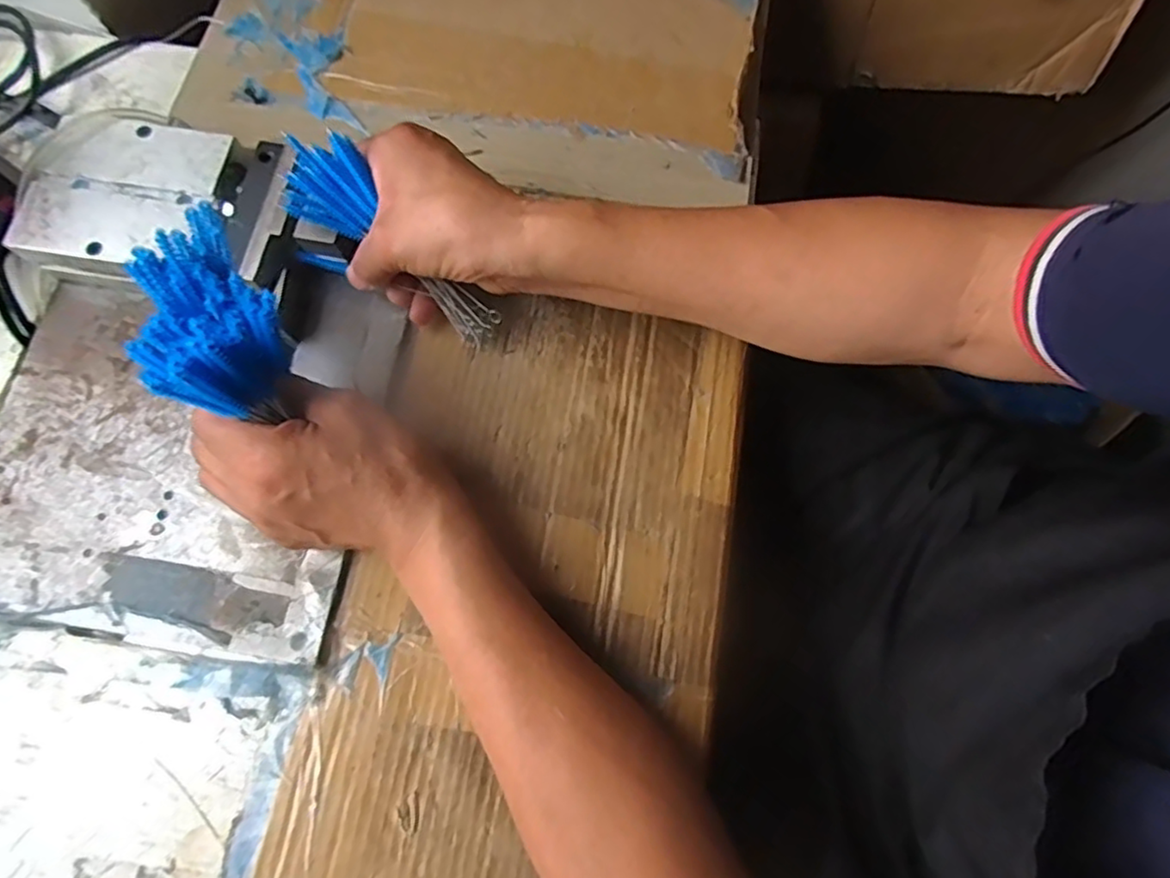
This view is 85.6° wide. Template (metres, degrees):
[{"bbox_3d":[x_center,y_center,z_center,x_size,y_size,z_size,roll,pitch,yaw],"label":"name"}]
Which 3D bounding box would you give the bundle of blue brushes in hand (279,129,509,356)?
[{"bbox_3d":[-0.107,-0.110,0.360,0.144,0.037,0.040,41,77,-19],"label":"bundle of blue brushes in hand"}]

